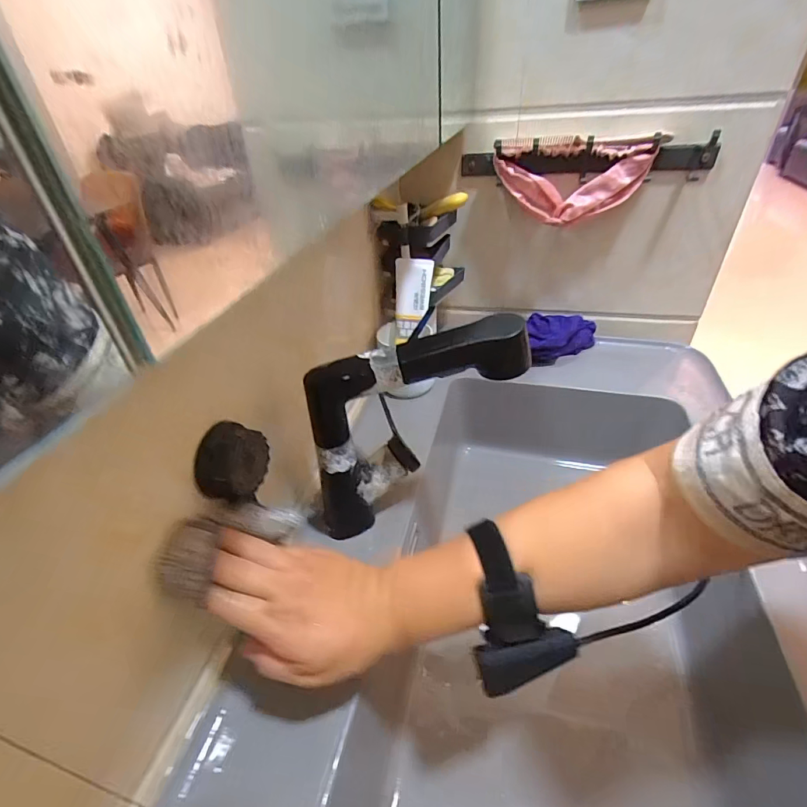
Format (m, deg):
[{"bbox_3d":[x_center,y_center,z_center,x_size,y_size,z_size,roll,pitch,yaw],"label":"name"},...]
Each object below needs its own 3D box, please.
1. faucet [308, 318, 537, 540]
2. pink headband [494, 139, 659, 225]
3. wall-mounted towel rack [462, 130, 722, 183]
[{"bbox_3d":[0.010,0.025,0.416,0.194,0.213,0.054,-7,38,-4],"label":"faucet"},{"bbox_3d":[0.233,-0.317,0.610,0.203,0.099,0.033,12,40,20],"label":"pink headband"},{"bbox_3d":[0.253,-0.344,0.604,0.345,0.049,0.044,8,39,15],"label":"wall-mounted towel rack"}]

